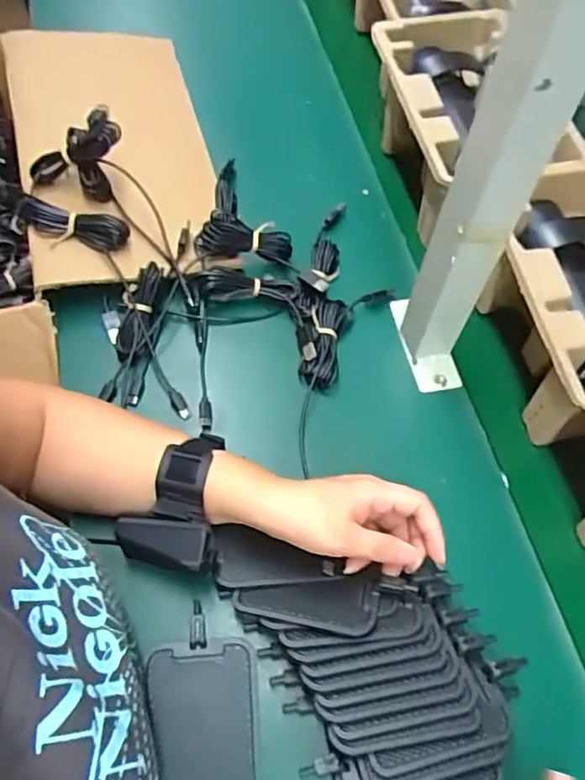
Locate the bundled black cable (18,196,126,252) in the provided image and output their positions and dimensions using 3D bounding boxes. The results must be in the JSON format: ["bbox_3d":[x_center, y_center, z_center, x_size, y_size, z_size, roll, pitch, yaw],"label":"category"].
[{"bbox_3d":[-0.201,-0.150,0.570,0.097,0.022,0.030,11,60,2],"label":"bundled black cable"}]

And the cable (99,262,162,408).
[{"bbox_3d":[-0.138,-0.049,0.558,0.032,0.029,0.125,9,81,1],"label":"cable"}]

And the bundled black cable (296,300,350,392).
[{"bbox_3d":[0.025,-0.043,0.566,0.041,0.023,0.084,11,60,2],"label":"bundled black cable"}]

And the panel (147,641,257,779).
[{"bbox_3d":[-0.060,0.224,0.422,0.071,0.006,0.095,-3,60,-6],"label":"panel"}]

